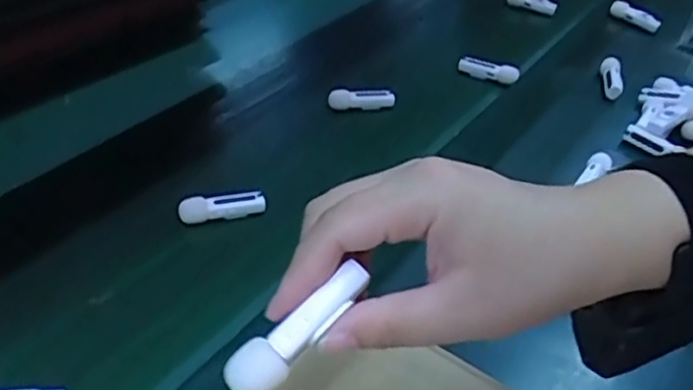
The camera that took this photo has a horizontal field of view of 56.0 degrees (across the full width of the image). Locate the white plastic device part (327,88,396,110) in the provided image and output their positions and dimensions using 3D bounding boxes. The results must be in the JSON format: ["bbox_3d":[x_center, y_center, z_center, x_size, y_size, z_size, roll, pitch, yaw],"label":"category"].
[{"bbox_3d":[0.015,-0.097,0.654,0.065,0.022,0.014,3,38,0],"label":"white plastic device part"}]

